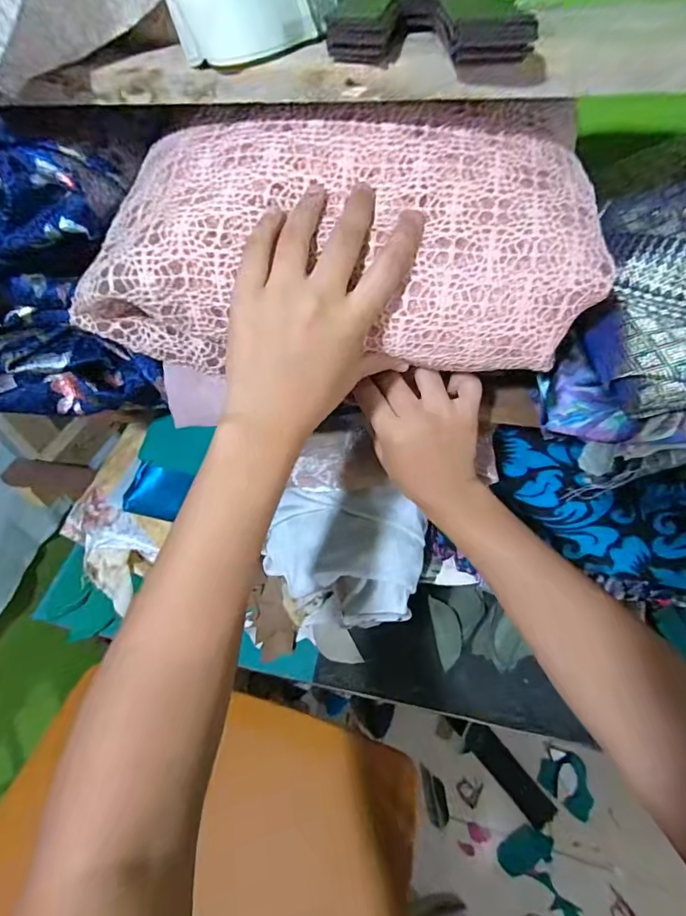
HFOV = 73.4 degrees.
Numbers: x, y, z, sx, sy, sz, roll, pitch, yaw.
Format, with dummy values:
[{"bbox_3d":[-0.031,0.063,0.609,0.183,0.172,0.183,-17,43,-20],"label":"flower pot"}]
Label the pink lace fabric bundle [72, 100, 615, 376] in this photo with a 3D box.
[{"bbox_3d":[-0.007,-0.134,0.291,0.299,0.115,0.119,0,50,7],"label":"pink lace fabric bundle"}]

